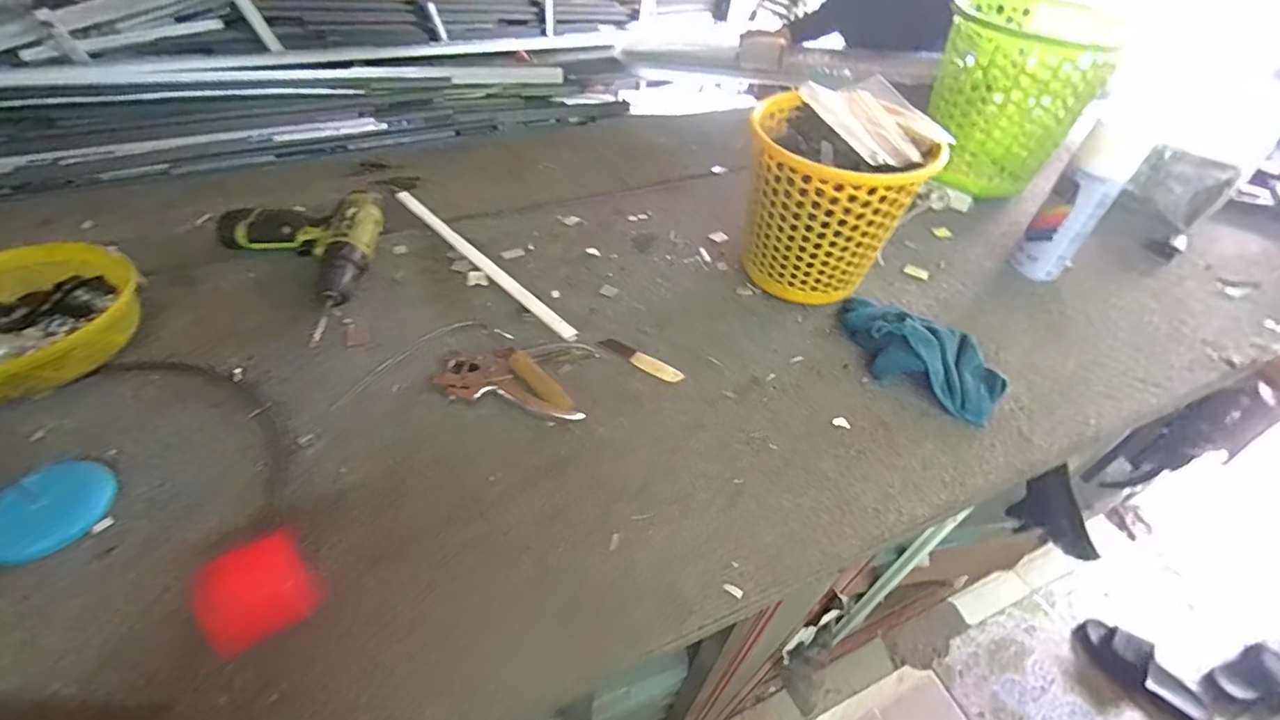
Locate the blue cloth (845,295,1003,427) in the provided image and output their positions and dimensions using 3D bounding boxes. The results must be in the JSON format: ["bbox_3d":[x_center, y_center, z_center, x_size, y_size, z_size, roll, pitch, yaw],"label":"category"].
[{"bbox_3d":[0.310,-0.018,0.614,0.184,0.059,0.102,30,53,22],"label":"blue cloth"}]

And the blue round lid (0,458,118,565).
[{"bbox_3d":[-0.464,0.114,0.432,0.082,0.016,0.082,2,46,-2],"label":"blue round lid"}]

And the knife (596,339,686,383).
[{"bbox_3d":[0.001,-0.002,0.611,0.103,0.008,0.021,30,52,21],"label":"knife"}]

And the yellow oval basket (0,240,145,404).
[{"bbox_3d":[-0.570,-0.038,0.513,0.169,0.060,0.167,-29,55,-29],"label":"yellow oval basket"}]

